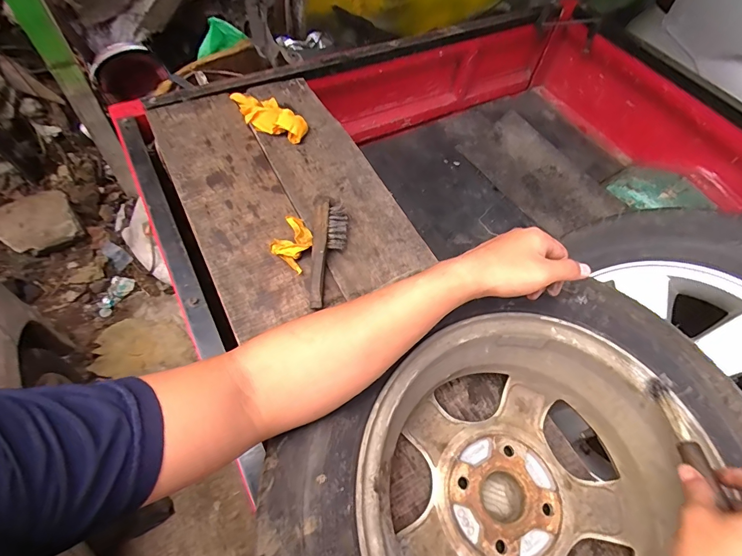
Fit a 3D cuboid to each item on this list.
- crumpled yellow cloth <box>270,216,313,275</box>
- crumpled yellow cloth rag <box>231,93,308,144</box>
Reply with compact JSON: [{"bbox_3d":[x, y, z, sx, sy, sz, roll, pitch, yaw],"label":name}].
[{"bbox_3d":[-0.128,-0.060,0.635,0.057,0.028,0.093,14,54,7],"label":"crumpled yellow cloth"},{"bbox_3d":[-0.210,-0.318,0.767,0.172,0.050,0.060,27,57,16],"label":"crumpled yellow cloth rag"}]

